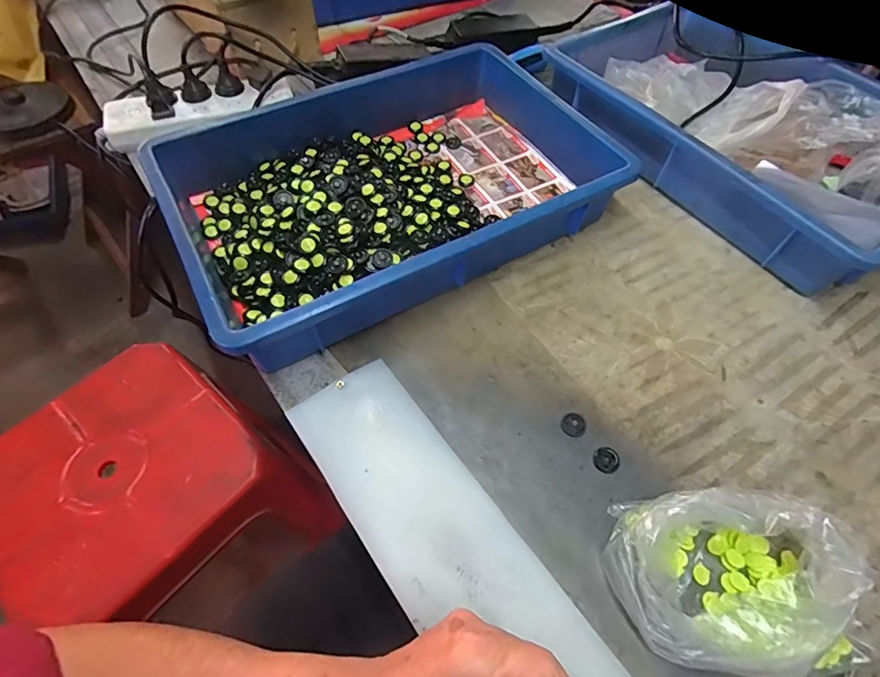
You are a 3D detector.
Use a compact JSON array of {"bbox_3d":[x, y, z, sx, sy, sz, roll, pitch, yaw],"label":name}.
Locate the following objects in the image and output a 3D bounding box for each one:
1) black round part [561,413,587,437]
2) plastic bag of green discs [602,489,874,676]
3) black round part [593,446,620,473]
[{"bbox_3d":[0.115,0.074,0.382,0.020,0.005,0.022,0,58,-1],"label":"black round part"},{"bbox_3d":[0.195,0.159,0.294,0.153,0.058,0.103,4,58,1],"label":"plastic bag of green discs"},{"bbox_3d":[0.136,0.098,0.363,0.022,0.004,0.020,0,58,-1],"label":"black round part"}]

